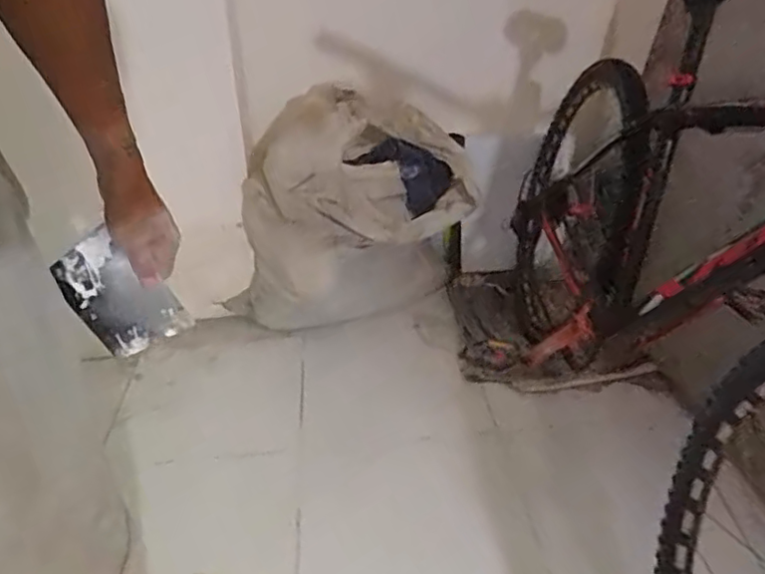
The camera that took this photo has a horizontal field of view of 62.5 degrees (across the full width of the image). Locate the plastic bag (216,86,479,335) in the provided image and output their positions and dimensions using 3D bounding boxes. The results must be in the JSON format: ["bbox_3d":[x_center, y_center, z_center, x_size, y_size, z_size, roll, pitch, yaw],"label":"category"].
[{"bbox_3d":[-0.093,-0.199,1.567,0.574,0.520,0.401,-12,31,-18],"label":"plastic bag"}]

